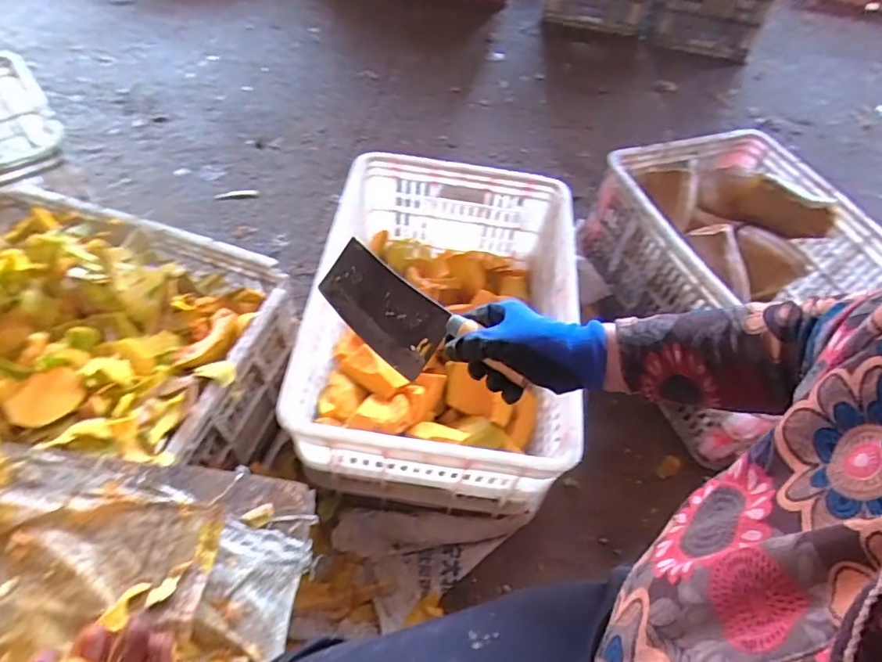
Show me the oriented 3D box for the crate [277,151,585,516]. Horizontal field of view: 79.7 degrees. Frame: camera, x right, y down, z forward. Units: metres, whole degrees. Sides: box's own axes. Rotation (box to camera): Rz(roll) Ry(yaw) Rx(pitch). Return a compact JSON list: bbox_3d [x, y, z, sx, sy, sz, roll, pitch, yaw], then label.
[{"bbox_3d":[0.002,-0.011,0.818,0.375,0.226,0.522,4,54,-1],"label":"crate"}]

